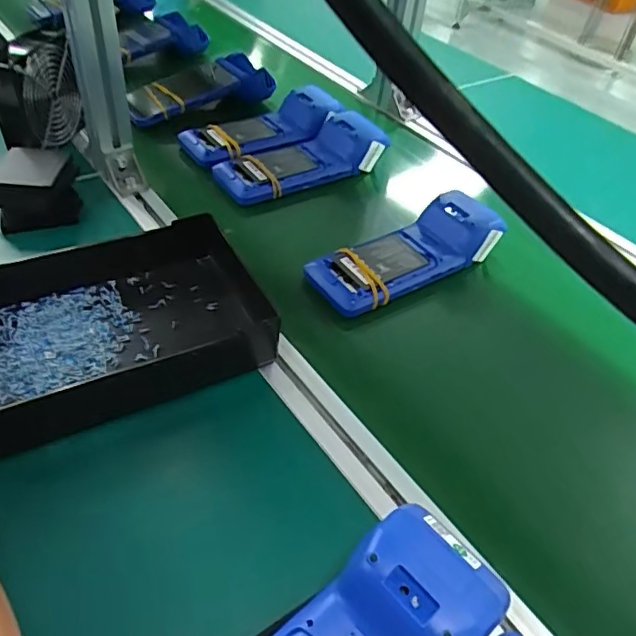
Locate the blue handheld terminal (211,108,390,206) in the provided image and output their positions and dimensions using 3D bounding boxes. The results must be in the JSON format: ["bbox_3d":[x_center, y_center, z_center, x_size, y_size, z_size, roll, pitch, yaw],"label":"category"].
[{"bbox_3d":[-0.024,-0.207,0.727,0.229,0.049,0.085,-22,48,-24],"label":"blue handheld terminal"}]

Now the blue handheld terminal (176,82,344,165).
[{"bbox_3d":[-0.067,-0.260,0.768,0.216,0.039,0.093,-29,51,-29],"label":"blue handheld terminal"}]

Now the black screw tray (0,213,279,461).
[{"bbox_3d":[-0.180,0.003,0.474,0.266,0.058,0.168,-18,47,-21],"label":"black screw tray"}]

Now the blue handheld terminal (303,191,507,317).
[{"bbox_3d":[0.092,-0.070,0.603,0.217,0.045,0.084,-23,49,-25],"label":"blue handheld terminal"}]

